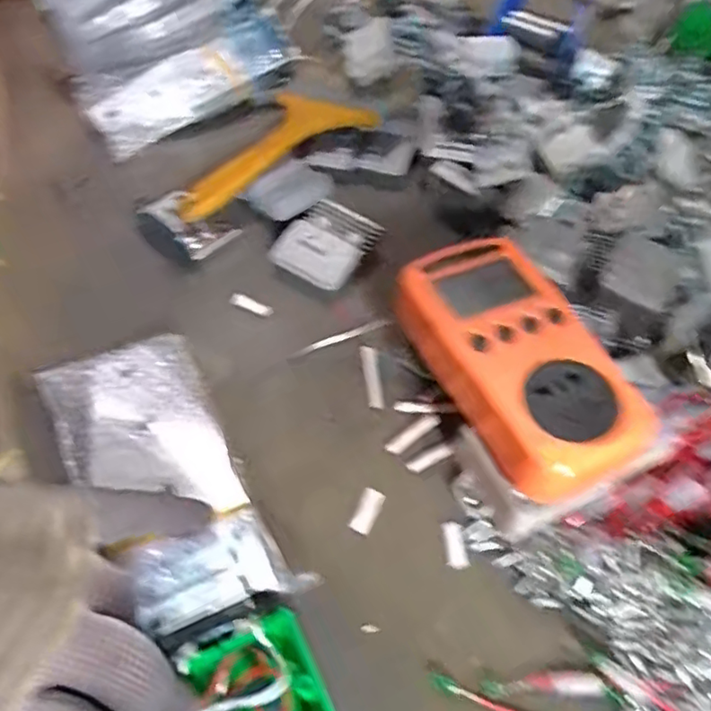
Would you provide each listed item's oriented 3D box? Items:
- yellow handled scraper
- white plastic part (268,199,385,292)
[{"bbox_3d":[-0.064,-0.127,0.402,0.053,0.024,0.180,39,62,21],"label":"yellow handled scraper"},{"bbox_3d":[-0.019,-0.070,0.374,0.051,0.015,0.053,24,58,13],"label":"white plastic part"}]

